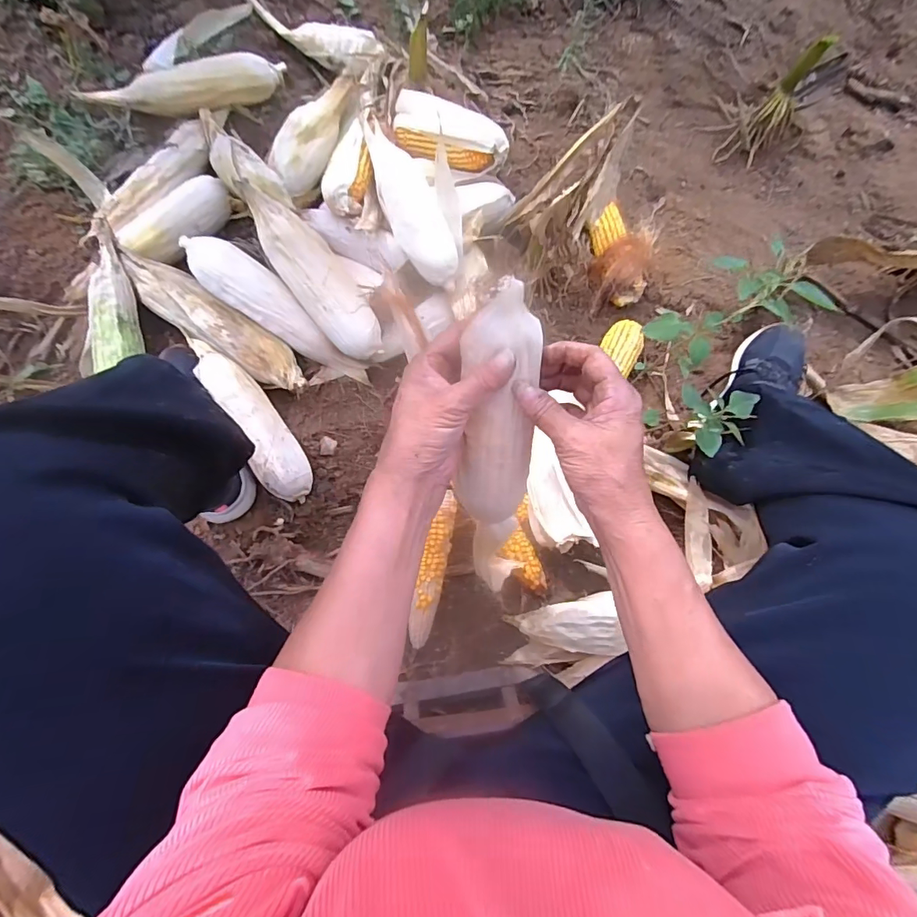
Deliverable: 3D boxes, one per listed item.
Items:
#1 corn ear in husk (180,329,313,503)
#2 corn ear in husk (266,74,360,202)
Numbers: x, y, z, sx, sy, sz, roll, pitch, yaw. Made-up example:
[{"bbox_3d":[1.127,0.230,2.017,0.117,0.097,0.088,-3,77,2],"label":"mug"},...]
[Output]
[{"bbox_3d":[-0.276,-0.062,0.629,0.061,0.062,0.258,-31,83,-10],"label":"corn ear in husk"},{"bbox_3d":[-0.218,-0.502,0.728,0.069,0.056,0.222,27,78,1],"label":"corn ear in husk"}]

